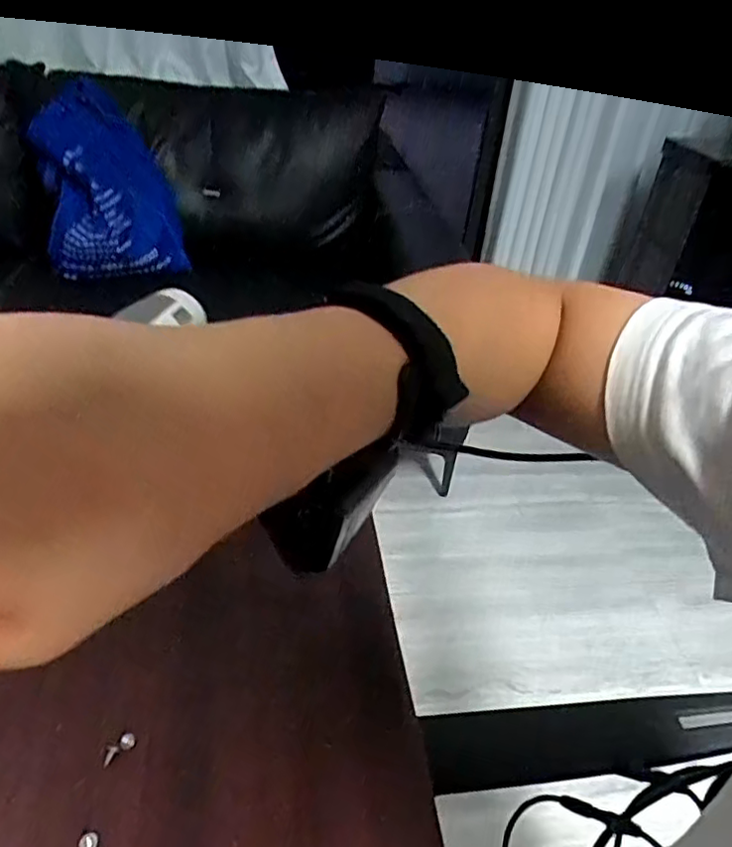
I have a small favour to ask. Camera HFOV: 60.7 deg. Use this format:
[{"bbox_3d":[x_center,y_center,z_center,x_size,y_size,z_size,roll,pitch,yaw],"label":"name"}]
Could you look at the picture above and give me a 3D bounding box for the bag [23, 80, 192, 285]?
[{"bbox_3d":[-0.541,-0.489,1.338,0.279,0.327,0.110,-9,39,-21],"label":"bag"}]

